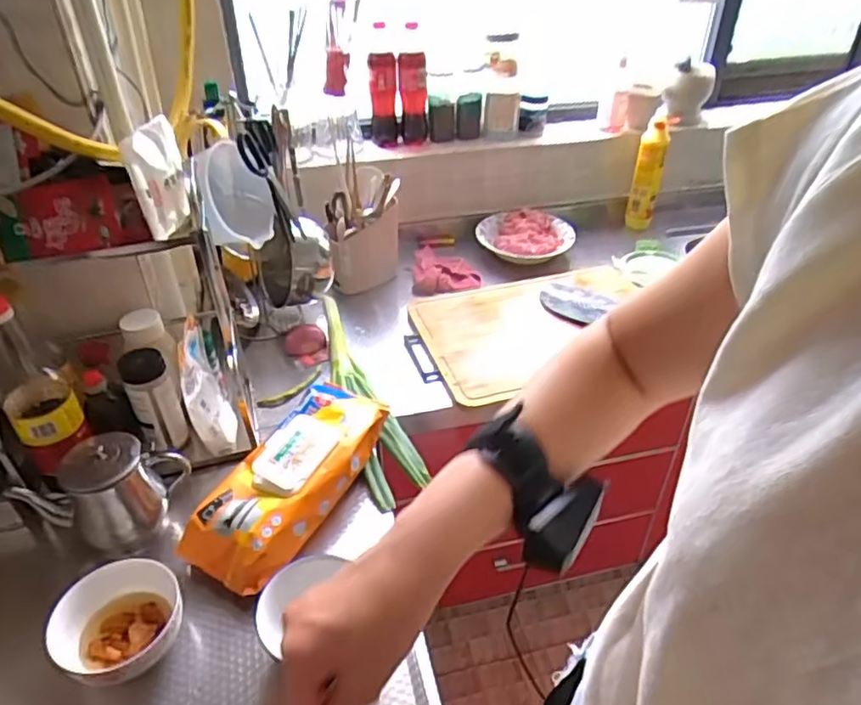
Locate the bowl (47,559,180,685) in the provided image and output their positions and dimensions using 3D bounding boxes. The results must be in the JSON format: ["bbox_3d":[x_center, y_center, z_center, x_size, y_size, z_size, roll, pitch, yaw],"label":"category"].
[{"bbox_3d":[-0.325,0.291,0.681,0.124,0.069,0.124,0,37,0],"label":"bowl"}]

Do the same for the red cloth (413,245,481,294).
[{"bbox_3d":[0.031,-0.171,1.303,0.132,0.029,0.149,-4,38,-5],"label":"red cloth"}]

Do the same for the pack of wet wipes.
[{"bbox_3d":[-0.176,0.150,0.816,0.124,0.076,0.297,17,41,22],"label":"pack of wet wipes"}]

